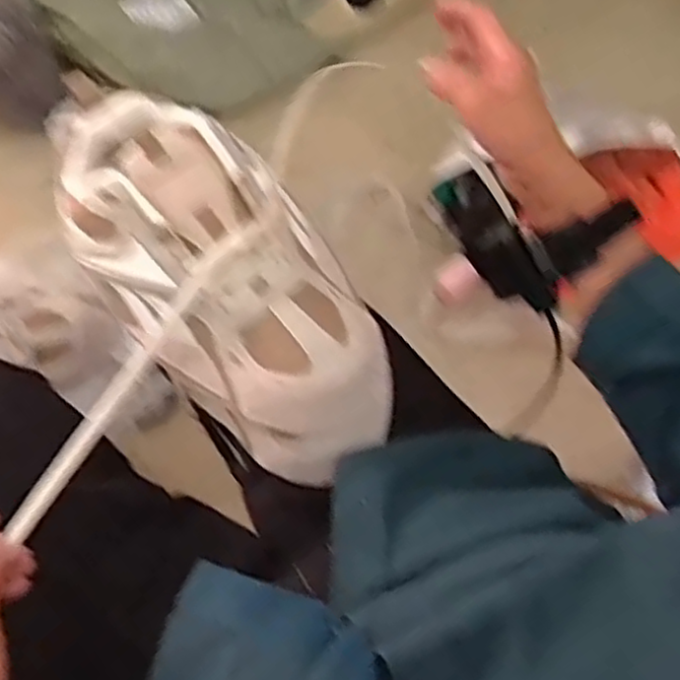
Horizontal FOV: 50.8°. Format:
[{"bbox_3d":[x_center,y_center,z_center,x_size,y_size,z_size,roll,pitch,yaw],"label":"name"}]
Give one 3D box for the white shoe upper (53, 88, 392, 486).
[{"bbox_3d":[-0.073,-0.043,0.472,0.141,0.092,0.283,-38,88,-15],"label":"white shoe upper"}]

